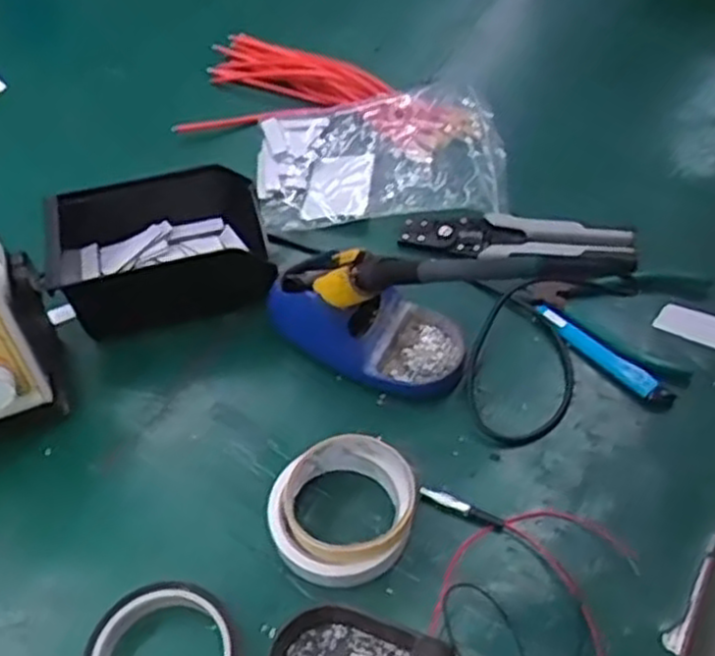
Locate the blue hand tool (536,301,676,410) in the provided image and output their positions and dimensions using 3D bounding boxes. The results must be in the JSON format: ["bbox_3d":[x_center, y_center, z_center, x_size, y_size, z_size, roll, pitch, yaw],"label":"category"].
[{"bbox_3d":[0.190,0.018,0.607,0.016,0.013,0.124,-36,59,-23],"label":"blue hand tool"}]

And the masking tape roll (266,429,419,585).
[{"bbox_3d":[-0.009,0.119,0.514,0.095,0.034,0.086,-32,58,-20],"label":"masking tape roll"}]

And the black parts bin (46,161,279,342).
[{"bbox_3d":[-0.159,-0.067,0.646,0.167,0.065,0.119,-10,53,-6],"label":"black parts bin"}]

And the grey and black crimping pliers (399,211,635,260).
[{"bbox_3d":[0.137,-0.081,0.668,0.191,0.020,0.047,7,53,7],"label":"grey and black crimping pliers"}]

